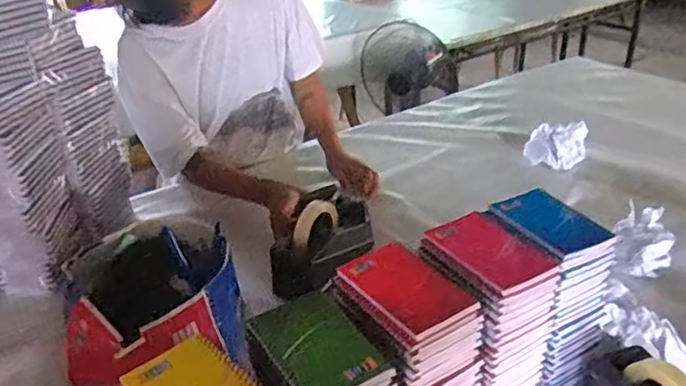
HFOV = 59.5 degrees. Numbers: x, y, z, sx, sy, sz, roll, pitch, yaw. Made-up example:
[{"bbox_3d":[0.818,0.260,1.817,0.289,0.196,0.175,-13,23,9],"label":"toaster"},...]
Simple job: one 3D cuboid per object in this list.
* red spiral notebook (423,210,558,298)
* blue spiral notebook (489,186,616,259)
[{"bbox_3d":[0.162,0.062,0.670,0.093,0.017,0.121,-20,34,-28],"label":"red spiral notebook"},{"bbox_3d":[0.250,0.032,0.738,0.085,0.015,0.141,-16,32,-22],"label":"blue spiral notebook"}]

